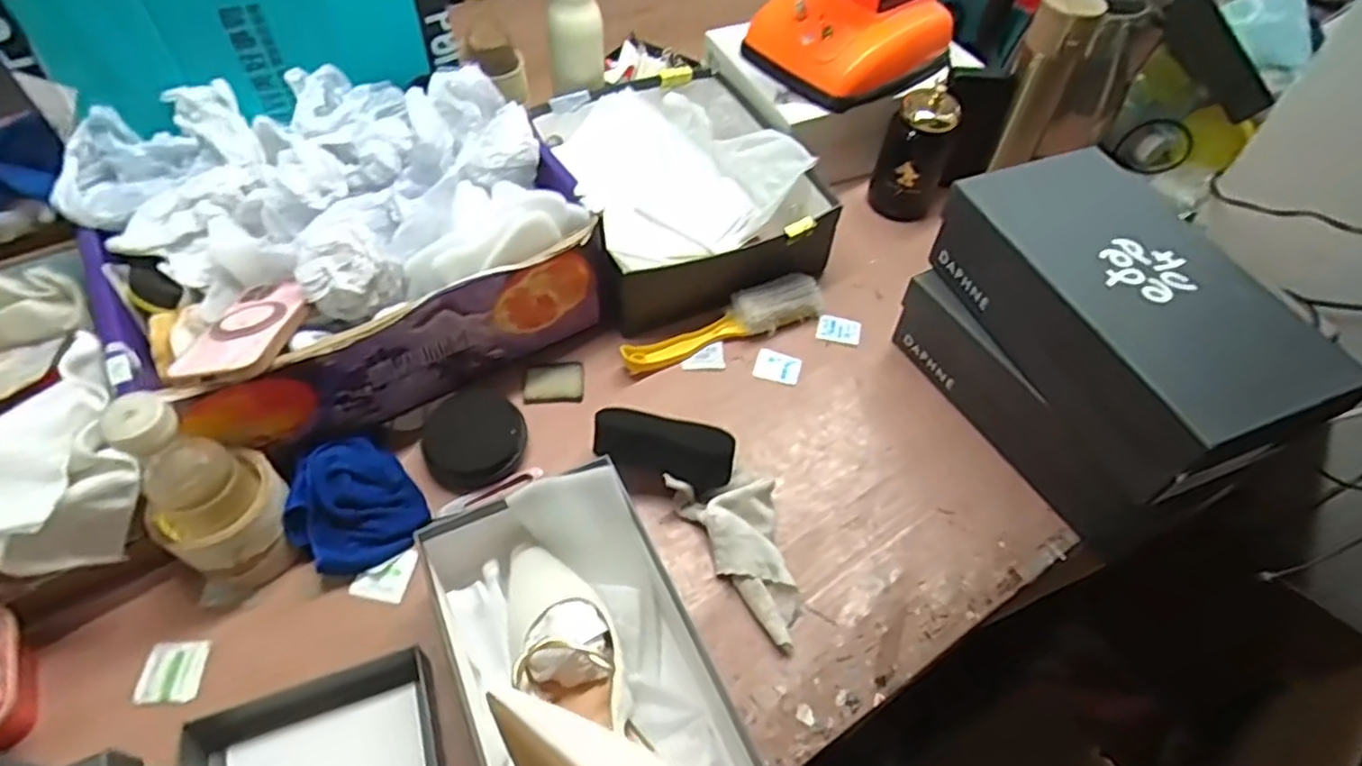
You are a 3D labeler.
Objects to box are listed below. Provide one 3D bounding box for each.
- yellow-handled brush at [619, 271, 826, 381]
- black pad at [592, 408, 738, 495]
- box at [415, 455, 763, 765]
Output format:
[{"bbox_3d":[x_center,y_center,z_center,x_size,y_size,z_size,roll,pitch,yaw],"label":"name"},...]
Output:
[{"bbox_3d":[0.046,-0.063,0.753,0.227,0.040,0.056,-20,57,-17],"label":"yellow-handled brush"},{"bbox_3d":[-0.015,0.063,0.657,0.126,0.047,0.065,11,54,5],"label":"black pad"},{"bbox_3d":[-0.067,0.207,0.508,0.178,0.105,0.304,-21,58,-17],"label":"box"}]

